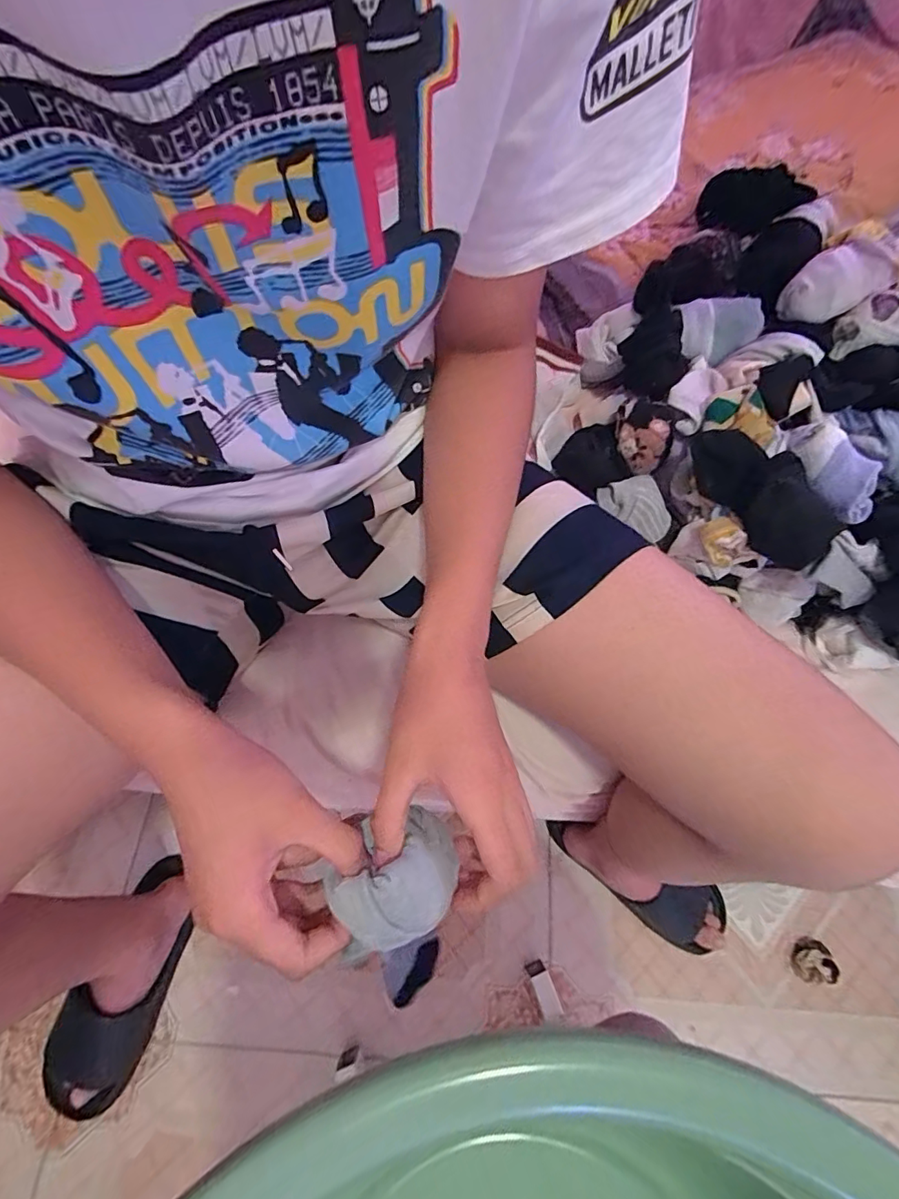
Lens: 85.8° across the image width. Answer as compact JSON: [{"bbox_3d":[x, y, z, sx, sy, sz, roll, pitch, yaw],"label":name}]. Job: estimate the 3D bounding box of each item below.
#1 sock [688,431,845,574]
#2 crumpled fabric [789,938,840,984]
[{"bbox_3d":[0.268,-0.094,0.419,0.062,0.039,0.142,-35,73,-16],"label":"sock"},{"bbox_3d":[0.496,0.495,0.663,0.046,0.032,0.046,-2,67,-4],"label":"crumpled fabric"}]

